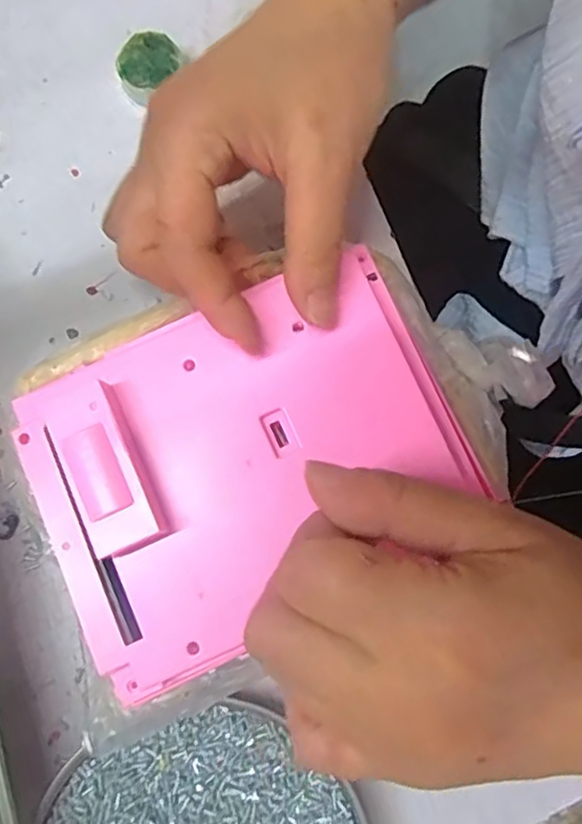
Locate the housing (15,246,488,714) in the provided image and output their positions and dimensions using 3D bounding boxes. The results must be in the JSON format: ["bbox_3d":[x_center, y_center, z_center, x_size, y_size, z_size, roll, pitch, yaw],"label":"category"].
[{"bbox_3d":[-0.016,0.017,0.232,0.158,0.020,0.119,-25,81,-6],"label":"housing"}]

